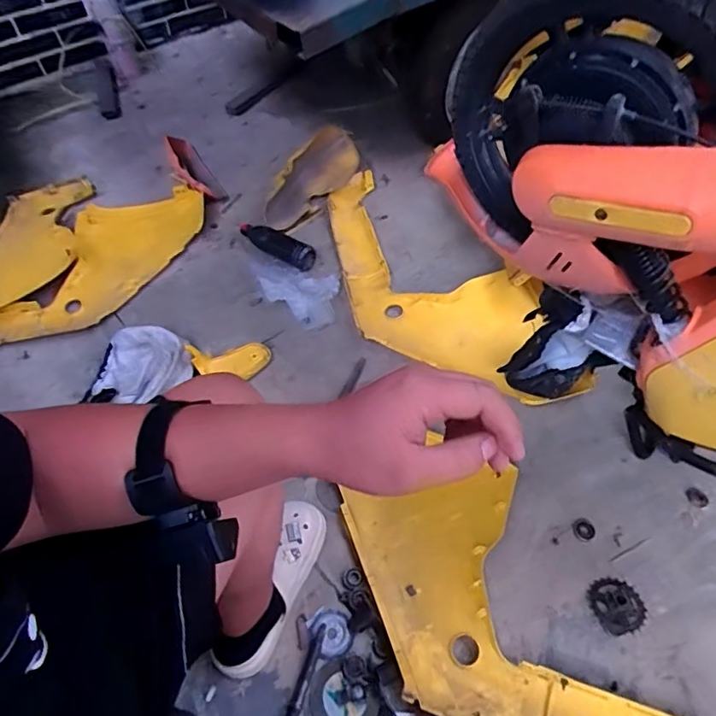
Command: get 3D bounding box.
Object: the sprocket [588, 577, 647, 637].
[{"bbox_3d":[0.419,0.396,0.854,0.080,0.020,0.083,-4,44,4],"label":"sprocket"}]

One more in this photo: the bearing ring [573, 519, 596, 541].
[{"bbox_3d":[0.395,0.300,0.926,0.033,0.008,0.035,-1,54,2],"label":"bearing ring"}]

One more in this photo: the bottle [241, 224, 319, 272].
[{"bbox_3d":[-0.204,-0.284,1.310,0.222,0.051,0.058,28,60,21],"label":"bottle"}]

